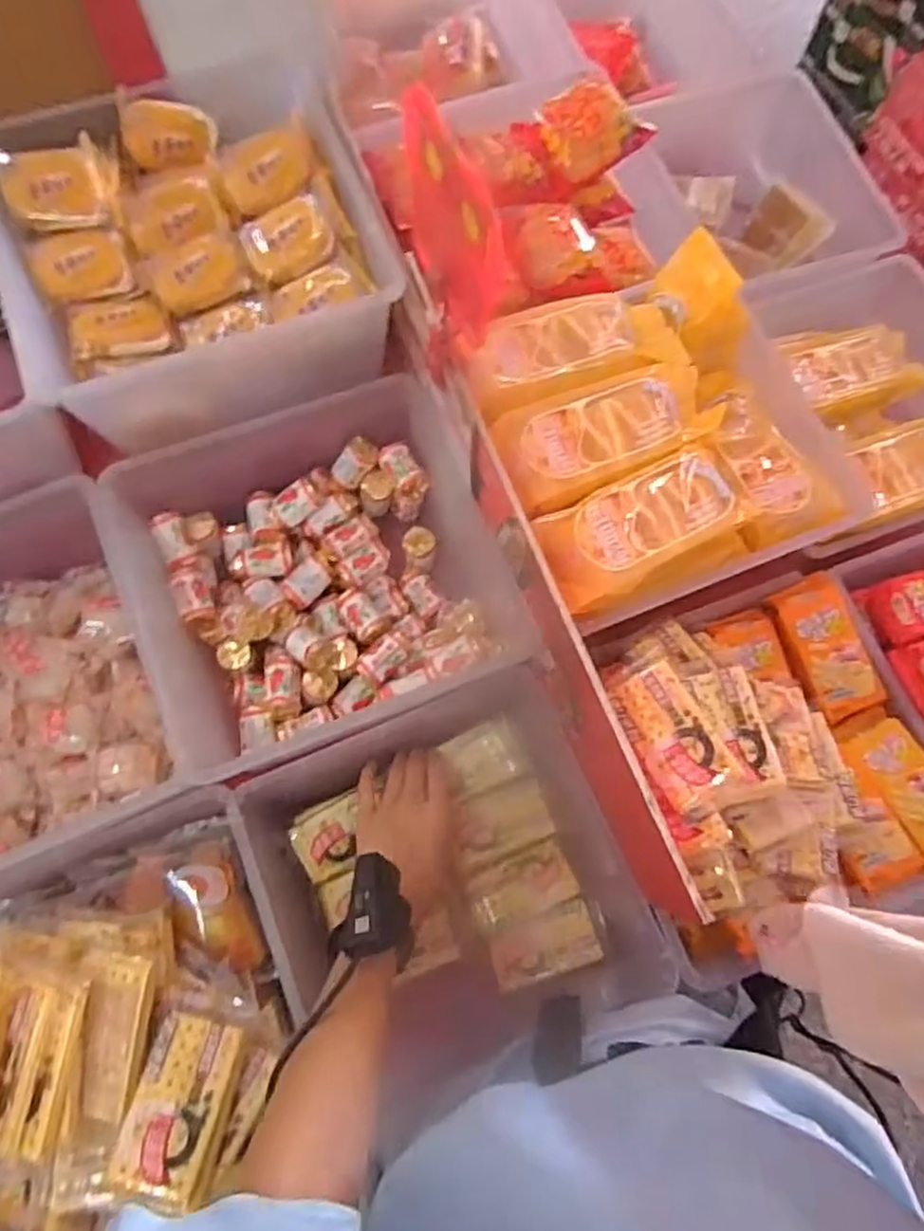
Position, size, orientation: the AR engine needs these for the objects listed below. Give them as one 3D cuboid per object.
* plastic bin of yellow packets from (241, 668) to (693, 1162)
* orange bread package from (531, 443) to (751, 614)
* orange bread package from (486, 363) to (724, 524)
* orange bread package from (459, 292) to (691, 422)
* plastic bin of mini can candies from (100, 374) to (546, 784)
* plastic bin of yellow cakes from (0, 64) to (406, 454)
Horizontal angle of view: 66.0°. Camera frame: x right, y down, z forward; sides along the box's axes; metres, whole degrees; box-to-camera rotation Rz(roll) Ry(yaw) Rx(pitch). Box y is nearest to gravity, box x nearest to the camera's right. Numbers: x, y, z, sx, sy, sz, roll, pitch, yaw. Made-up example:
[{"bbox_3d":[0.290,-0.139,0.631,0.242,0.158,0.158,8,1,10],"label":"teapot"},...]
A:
[{"bbox_3d":[-0.013,0.239,0.645,0.287,0.119,0.288,-23,74,-8],"label":"plastic bin of yellow packets"},{"bbox_3d":[0.153,-0.073,0.563,0.183,0.046,0.095,-23,74,-8],"label":"orange bread package"},{"bbox_3d":[0.127,-0.151,0.597,0.195,0.040,0.092,-22,74,-8],"label":"orange bread package"},{"bbox_3d":[0.095,-0.230,0.625,0.197,0.043,0.083,-21,73,-8],"label":"orange bread package"},{"bbox_3d":[-0.126,-0.037,0.649,0.289,0.124,0.281,-22,73,-8],"label":"plastic bin of mini can candies"},{"bbox_3d":[-0.228,-0.312,0.611,0.290,0.113,0.261,-22,73,-8],"label":"plastic bin of yellow cakes"}]

